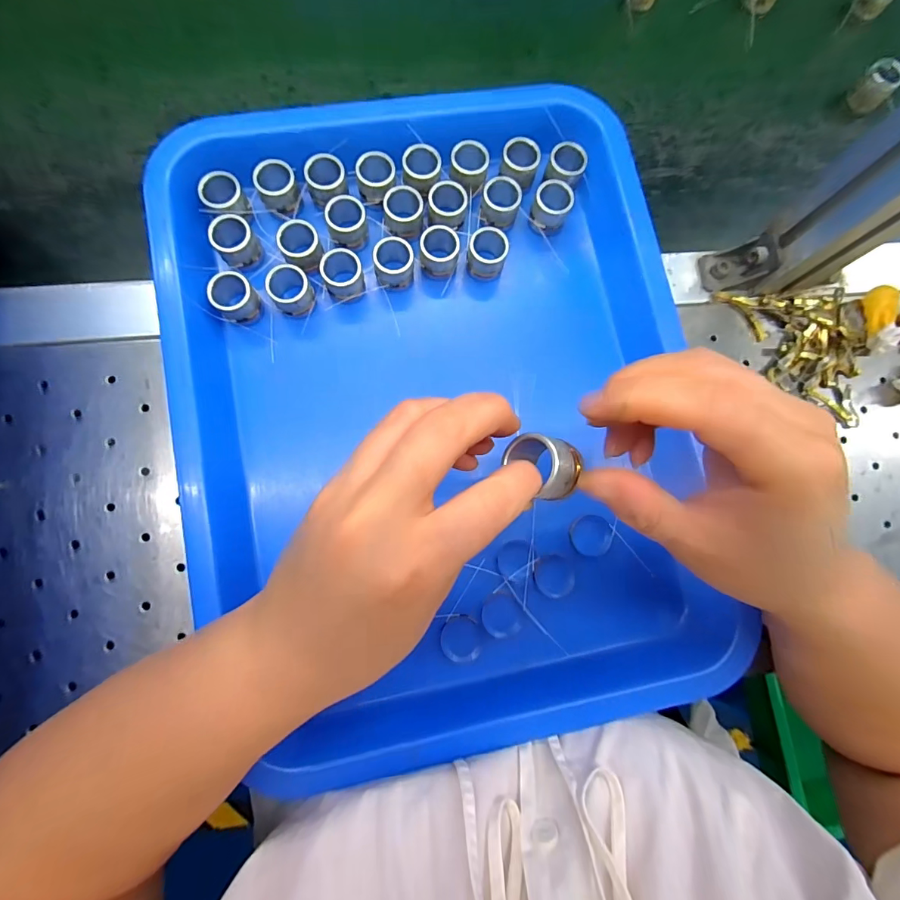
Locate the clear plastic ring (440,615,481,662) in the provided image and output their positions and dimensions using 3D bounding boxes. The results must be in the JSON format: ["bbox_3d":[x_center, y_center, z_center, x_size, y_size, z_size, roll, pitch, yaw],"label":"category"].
[{"bbox_3d":[0.006,0.112,0.256,0.024,0.004,0.026,1,82,-4],"label":"clear plastic ring"}]

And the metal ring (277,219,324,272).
[{"bbox_3d":[-0.092,-0.126,0.270,0.023,0.018,0.027,-25,84,-7],"label":"metal ring"}]

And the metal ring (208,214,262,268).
[{"bbox_3d":[-0.133,-0.128,0.268,0.023,0.020,0.023,1,82,-4],"label":"metal ring"}]

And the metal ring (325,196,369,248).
[{"bbox_3d":[-0.065,-0.145,0.277,0.024,0.025,0.022,1,82,-4],"label":"metal ring"}]

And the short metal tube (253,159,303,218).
[{"bbox_3d":[-0.109,-0.166,0.275,0.023,0.018,0.027,-19,84,-7],"label":"short metal tube"}]

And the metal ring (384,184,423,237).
[{"bbox_3d":[-0.030,-0.153,0.279,0.025,0.015,0.026,1,82,-4],"label":"metal ring"}]

